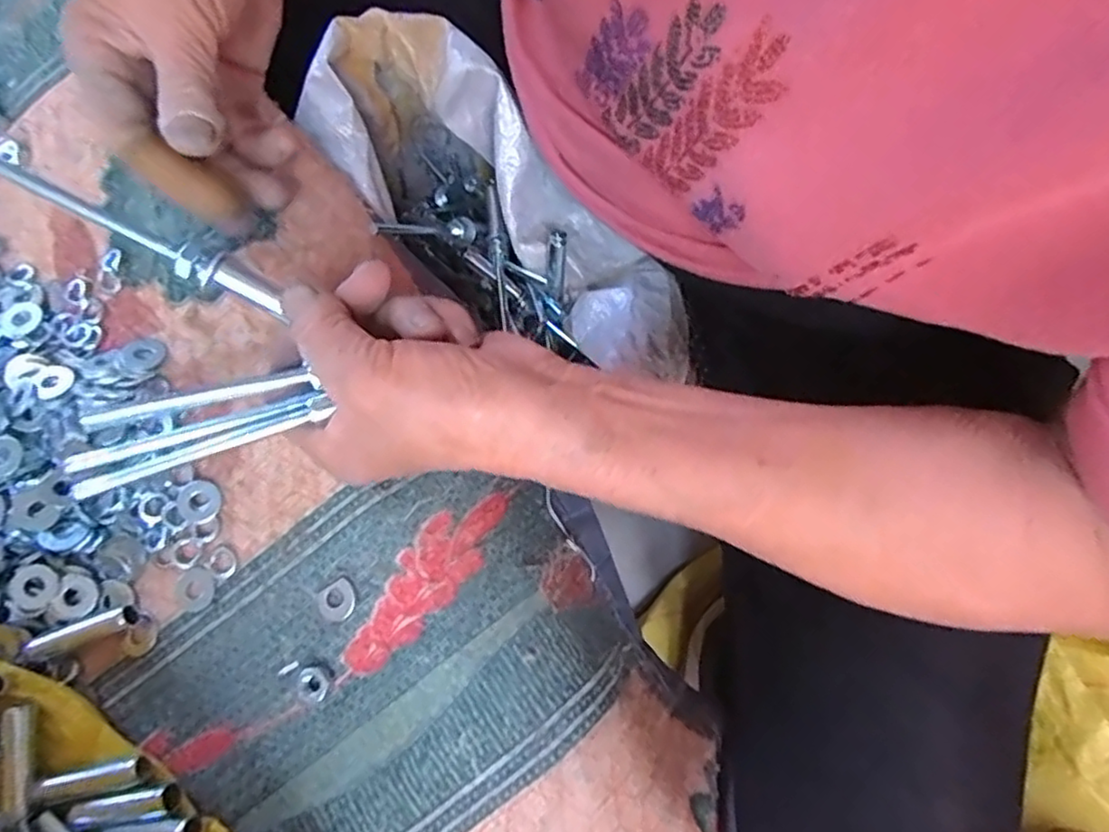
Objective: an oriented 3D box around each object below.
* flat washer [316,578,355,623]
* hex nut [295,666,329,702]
[{"bbox_3d":[-0.092,0.078,0.273,0.017,0.004,0.016,0,76,1],"label":"flat washer"},{"bbox_3d":[-0.100,0.110,0.267,0.014,0.005,0.013,-13,76,-2],"label":"hex nut"}]

